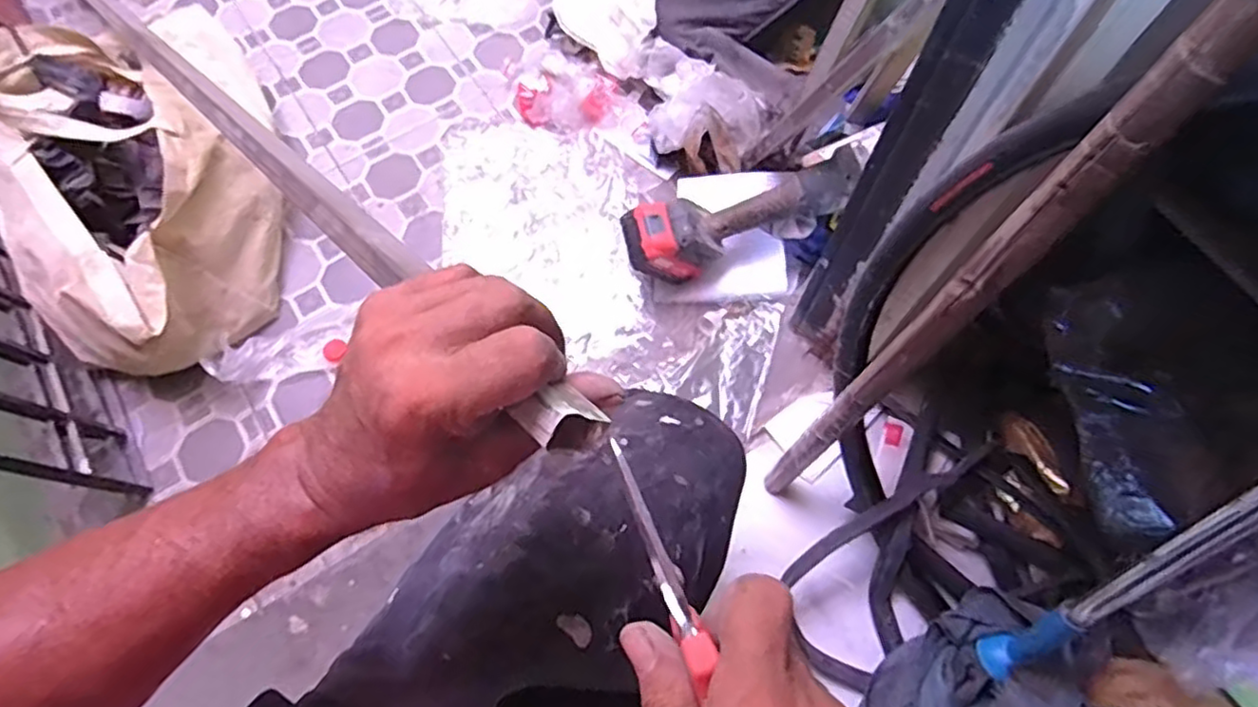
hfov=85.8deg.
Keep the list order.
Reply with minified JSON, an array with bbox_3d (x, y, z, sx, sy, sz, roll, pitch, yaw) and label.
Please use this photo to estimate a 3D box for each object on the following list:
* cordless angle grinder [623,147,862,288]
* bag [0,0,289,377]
[{"bbox_3d":[0.141,-0.167,0.856,0.288,0.118,0.079,-17,34,11],"label":"cordless angle grinder"},{"bbox_3d":[-0.642,-0.240,0.898,0.327,0.207,0.520,-28,70,-10],"label":"bag"}]

